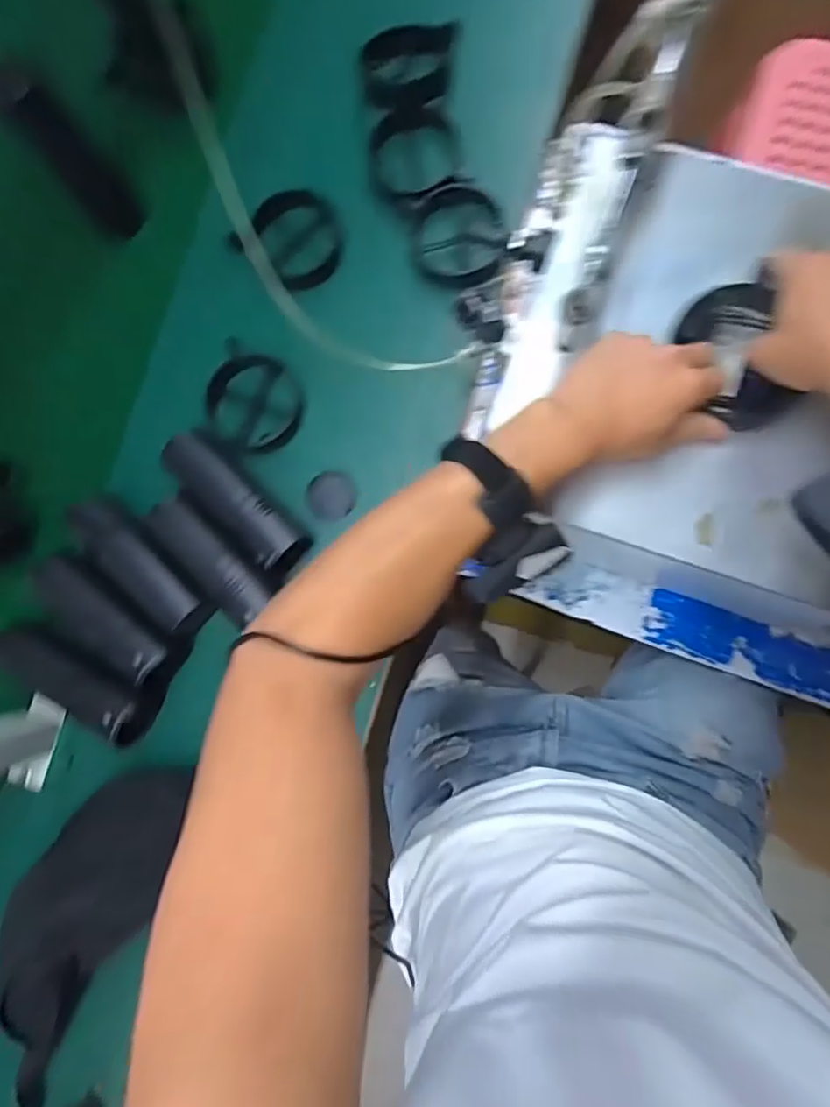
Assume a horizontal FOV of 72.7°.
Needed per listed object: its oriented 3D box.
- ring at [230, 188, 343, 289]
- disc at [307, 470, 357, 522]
[{"bbox_3d":[-0.124,-0.335,0.598,0.098,0.031,0.103,37,88,8],"label":"ring"},{"bbox_3d":[-0.086,-0.060,0.593,0.055,0.004,0.051,1,88,-35],"label":"disc"}]

